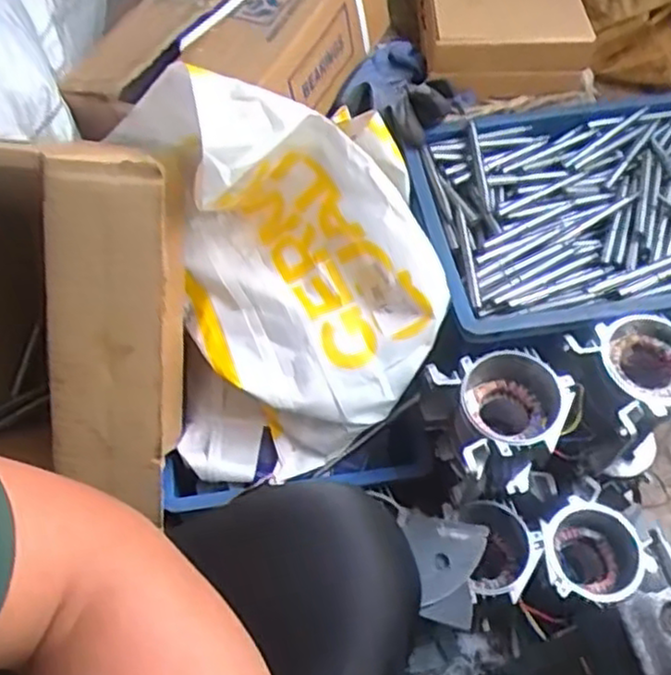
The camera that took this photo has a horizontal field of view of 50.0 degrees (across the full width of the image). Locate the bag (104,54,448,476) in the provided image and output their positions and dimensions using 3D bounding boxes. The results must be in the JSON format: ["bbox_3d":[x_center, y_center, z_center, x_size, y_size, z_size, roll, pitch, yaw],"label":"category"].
[{"bbox_3d":[-0.042,-0.082,0.717,0.261,0.299,0.299,-16,60,-10],"label":"bag"}]

